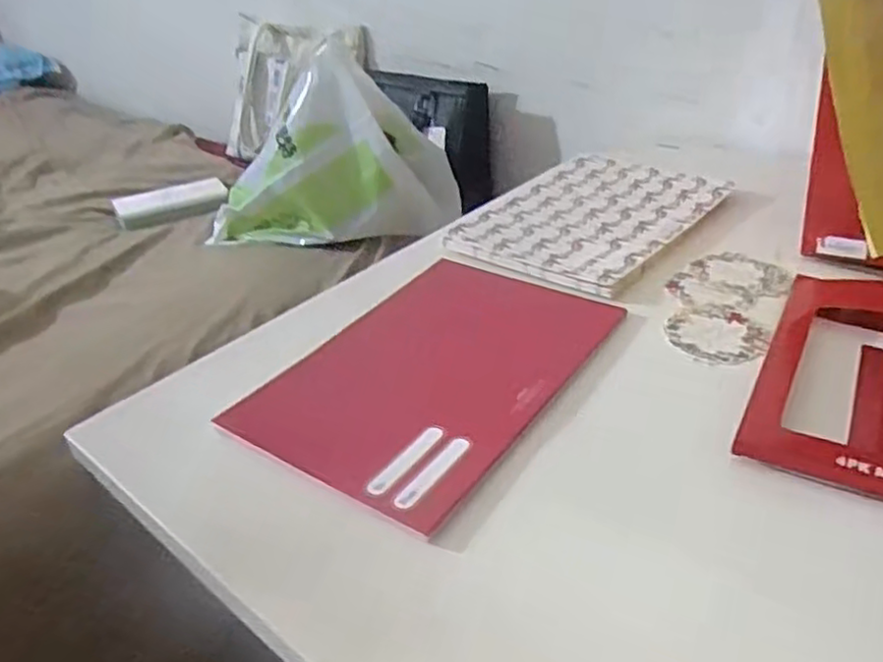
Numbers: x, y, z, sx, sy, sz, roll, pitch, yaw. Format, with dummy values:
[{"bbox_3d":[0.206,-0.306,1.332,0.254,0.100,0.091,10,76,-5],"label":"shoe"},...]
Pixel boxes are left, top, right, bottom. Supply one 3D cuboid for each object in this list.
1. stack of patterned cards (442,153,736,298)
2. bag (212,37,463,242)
[{"bbox_3d":[0.143,-0.114,0.680,0.180,0.010,0.267,24,43,34],"label":"stack of patterned cards"},{"bbox_3d":[-0.148,-0.224,0.896,0.331,0.217,0.105,-7,32,-6],"label":"bag"}]

